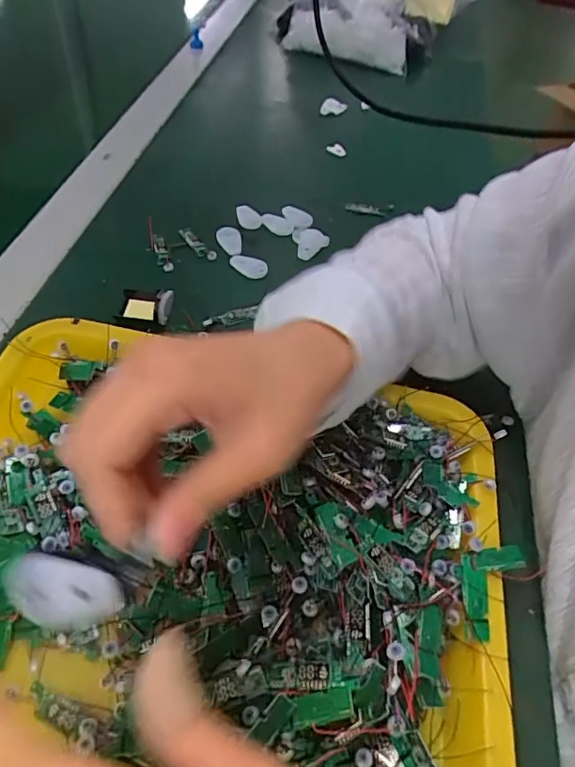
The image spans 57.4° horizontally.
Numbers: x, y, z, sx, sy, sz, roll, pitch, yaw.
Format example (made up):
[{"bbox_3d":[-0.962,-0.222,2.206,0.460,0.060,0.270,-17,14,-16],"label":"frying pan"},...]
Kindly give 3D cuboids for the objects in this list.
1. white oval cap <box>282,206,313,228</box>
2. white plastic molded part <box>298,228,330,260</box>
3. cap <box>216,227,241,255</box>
[{"bbox_3d":[0.009,-0.166,0.525,0.032,0.008,0.023,25,52,13],"label":"white oval cap"},{"bbox_3d":[0.025,-0.134,0.507,0.028,0.008,0.040,11,50,2],"label":"white plastic molded part"},{"bbox_3d":[-0.055,-0.135,0.492,0.023,0.010,0.034,-3,51,-5],"label":"cap"}]

